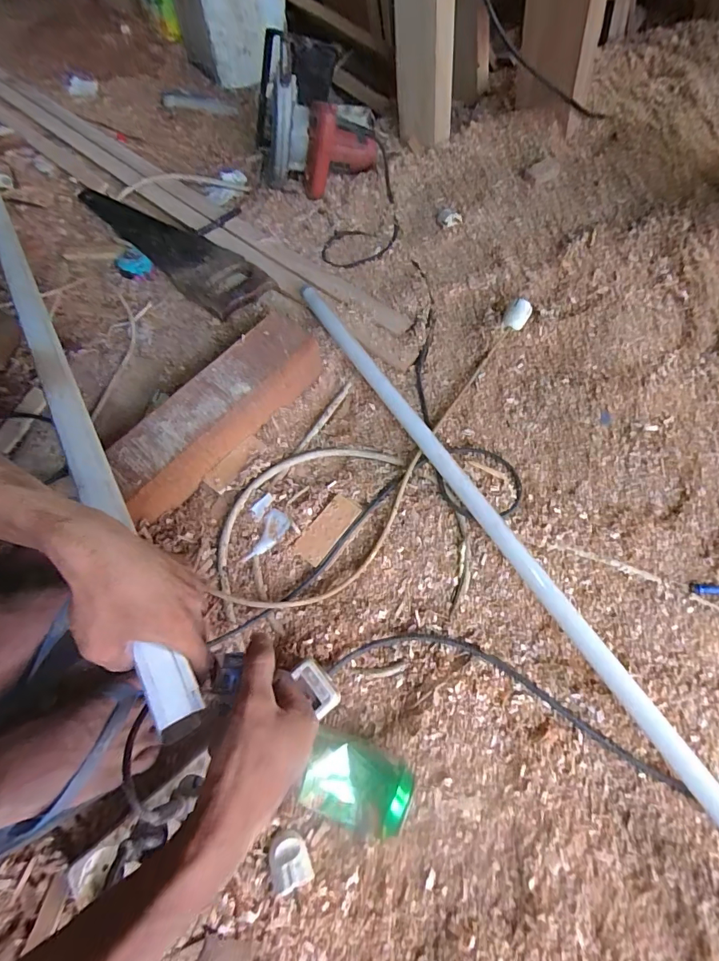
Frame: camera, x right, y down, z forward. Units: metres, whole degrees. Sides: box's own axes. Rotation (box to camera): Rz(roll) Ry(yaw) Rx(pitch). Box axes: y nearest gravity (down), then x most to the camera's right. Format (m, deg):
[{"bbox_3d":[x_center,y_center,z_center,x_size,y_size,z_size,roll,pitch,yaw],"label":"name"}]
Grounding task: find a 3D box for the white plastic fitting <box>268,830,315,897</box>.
[{"bbox_3d":[-0.064,0.348,0.383,0.032,0.025,0.042,-28,66,-14],"label":"white plastic fitting"}]

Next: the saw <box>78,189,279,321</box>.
[{"bbox_3d":[-0.388,-0.482,0.827,0.110,0.028,0.573,-43,65,-11],"label":"saw"}]

